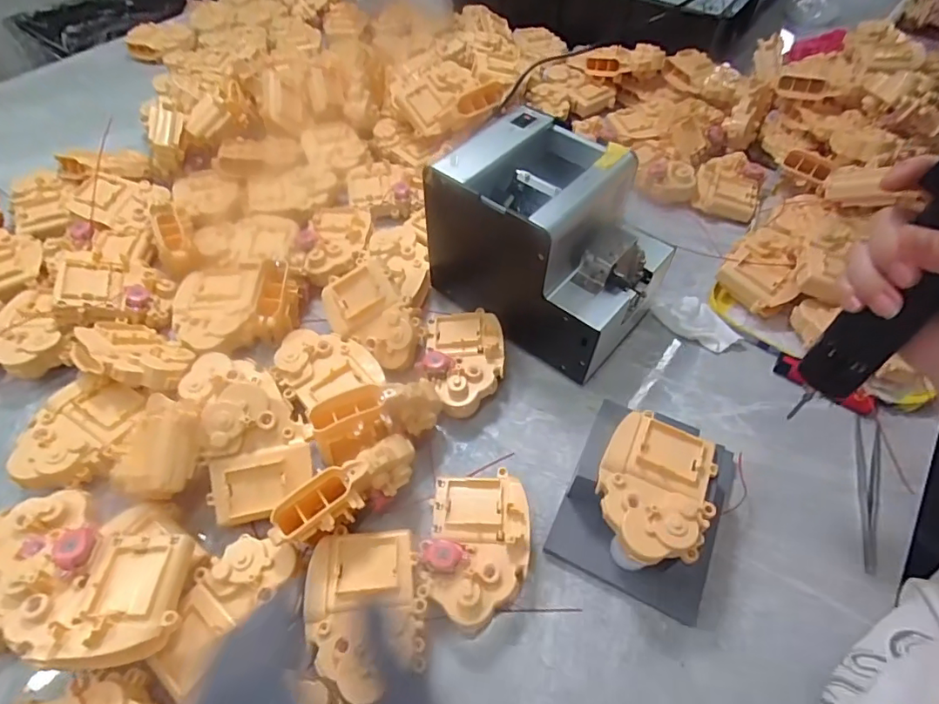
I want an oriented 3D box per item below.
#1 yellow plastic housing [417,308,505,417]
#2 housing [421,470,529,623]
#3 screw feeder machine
[{"bbox_3d":[-0.006,0.009,0.441,0.072,0.040,0.107,6,54,4],"label":"yellow plastic housing"},{"bbox_3d":[0.004,0.135,0.350,0.074,0.039,0.100,-2,54,-2],"label":"housing"},{"bbox_3d":[0.070,-0.093,0.449,0.185,0.147,0.134,35,61,23],"label":"screw feeder machine"}]

